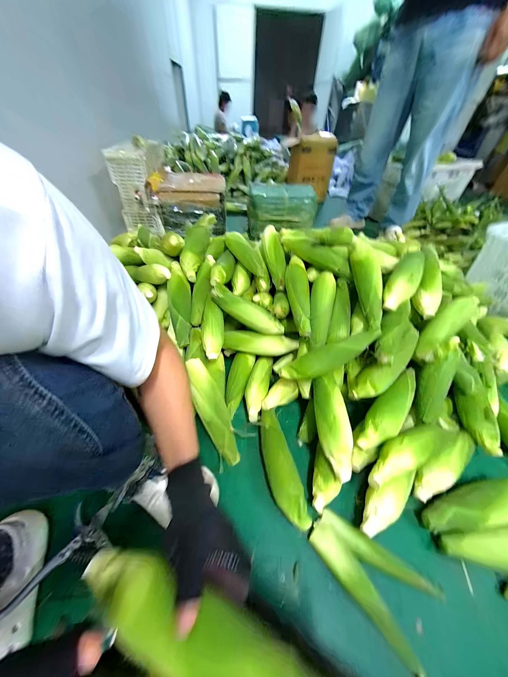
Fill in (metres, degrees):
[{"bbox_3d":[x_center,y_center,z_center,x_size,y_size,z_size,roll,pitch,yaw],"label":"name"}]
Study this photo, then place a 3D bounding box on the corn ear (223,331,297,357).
[{"bbox_3d":[0.019,0.013,0.648,0.209,0.049,0.057,6,45,2],"label":"corn ear"}]

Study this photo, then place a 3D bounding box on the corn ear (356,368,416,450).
[{"bbox_3d":[0.323,0.164,0.523,0.231,0.055,0.064,-30,54,-29],"label":"corn ear"}]

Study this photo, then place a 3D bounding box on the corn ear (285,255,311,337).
[{"bbox_3d":[0.117,-0.112,0.585,0.043,0.050,0.211,-6,83,-10],"label":"corn ear"}]

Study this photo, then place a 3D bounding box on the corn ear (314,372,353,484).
[{"bbox_3d":[0.175,0.189,0.500,0.069,0.059,0.210,6,45,1],"label":"corn ear"}]

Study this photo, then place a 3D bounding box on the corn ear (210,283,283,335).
[{"bbox_3d":[-0.015,-0.074,0.624,0.216,0.061,0.044,30,46,-7],"label":"corn ear"}]

